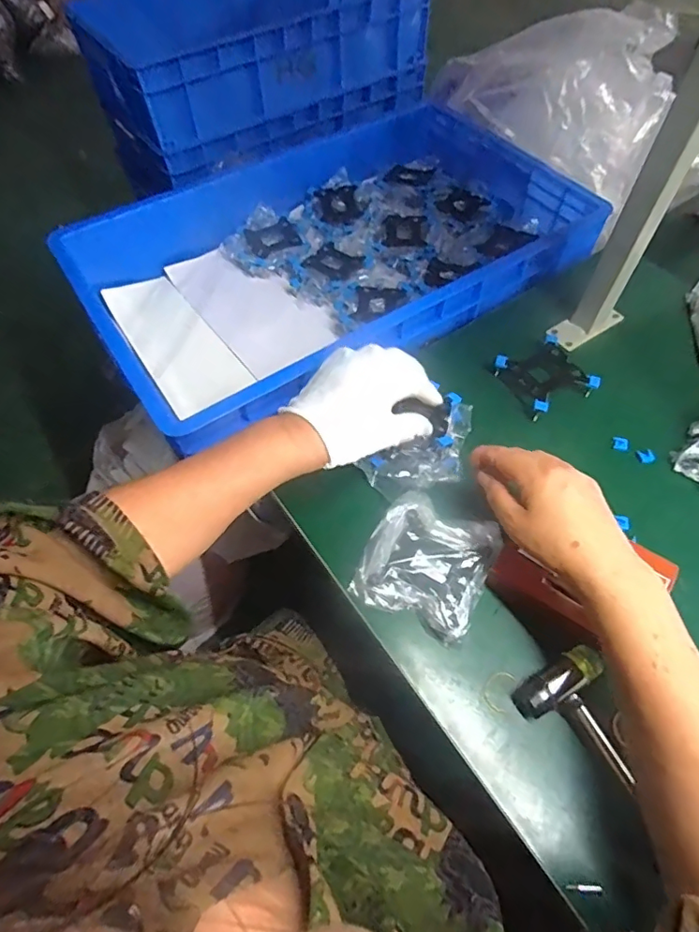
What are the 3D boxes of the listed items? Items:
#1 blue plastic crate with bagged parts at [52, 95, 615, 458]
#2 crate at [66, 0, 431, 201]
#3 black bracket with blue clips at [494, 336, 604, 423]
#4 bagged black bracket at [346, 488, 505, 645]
[{"bbox_3d":[-0.018,-0.287,0.742,0.645,0.130,0.402,-29,63,-15],"label":"blue plastic crate with bagged parts"},{"bbox_3d":[-0.188,-0.886,1.125,0.654,0.203,0.379,-32,64,-16],"label":"crate"},{"bbox_3d":[0.227,-0.105,0.607,0.092,0.028,0.089,-25,62,-13],"label":"black bracket with blue clips"},{"bbox_3d":[0.073,0.091,0.491,0.109,0.028,0.113,24,63,15],"label":"bagged black bracket"}]

